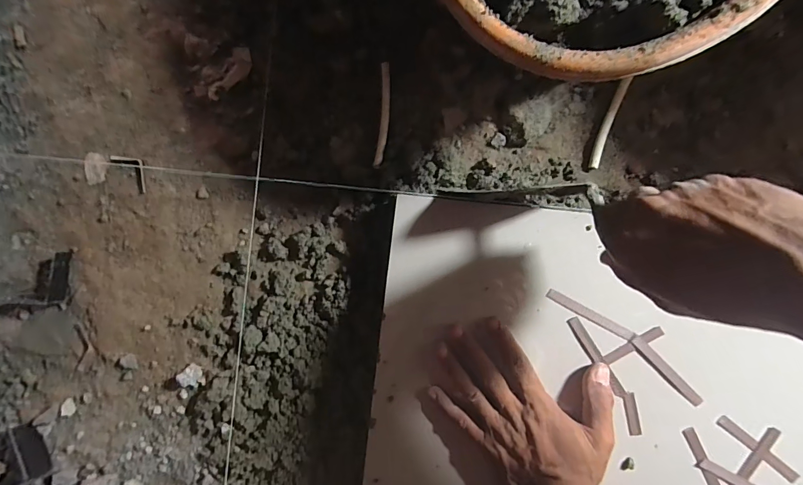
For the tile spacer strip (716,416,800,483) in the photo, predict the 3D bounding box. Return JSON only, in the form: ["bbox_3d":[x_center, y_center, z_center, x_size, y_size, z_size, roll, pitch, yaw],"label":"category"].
[{"bbox_3d":[0.318,0.184,0.348,0.073,0.007,0.011,40,95,8],"label":"tile spacer strip"}]

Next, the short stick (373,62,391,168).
[{"bbox_3d":[-0.021,-0.149,0.460,0.012,0.010,0.122,5,89,9],"label":"short stick"}]

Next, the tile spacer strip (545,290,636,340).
[{"bbox_3d":[0.182,0.070,0.376,0.086,0.004,0.009,29,93,9],"label":"tile spacer strip"}]

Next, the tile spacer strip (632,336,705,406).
[{"bbox_3d":[0.247,0.119,0.361,0.010,0.004,0.077,-43,83,6],"label":"tile spacer strip"}]

